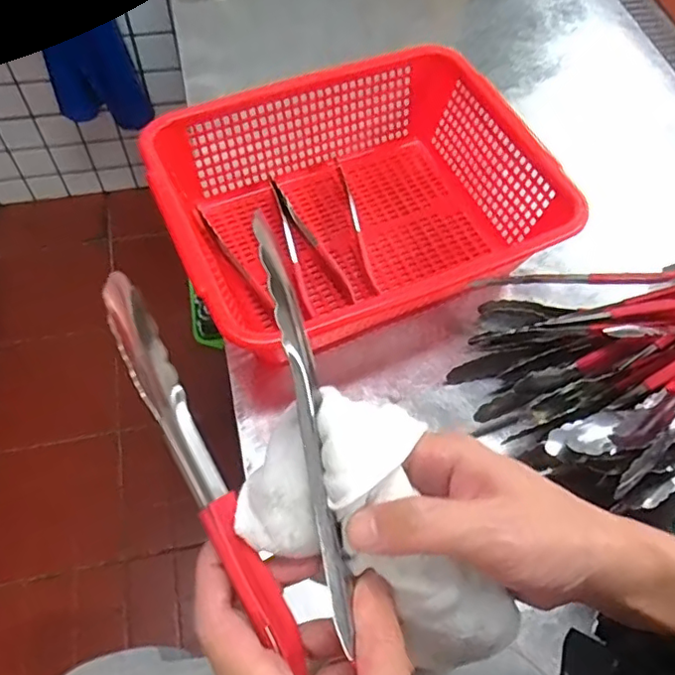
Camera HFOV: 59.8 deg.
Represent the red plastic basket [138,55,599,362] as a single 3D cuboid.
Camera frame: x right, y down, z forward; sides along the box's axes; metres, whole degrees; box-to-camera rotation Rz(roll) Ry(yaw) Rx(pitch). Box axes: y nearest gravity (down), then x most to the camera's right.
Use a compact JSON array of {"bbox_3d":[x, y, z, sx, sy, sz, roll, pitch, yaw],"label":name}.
[{"bbox_3d":[0.013,-0.167,0.718,0.417,0.143,0.299,-20,63,-14],"label":"red plastic basket"}]

